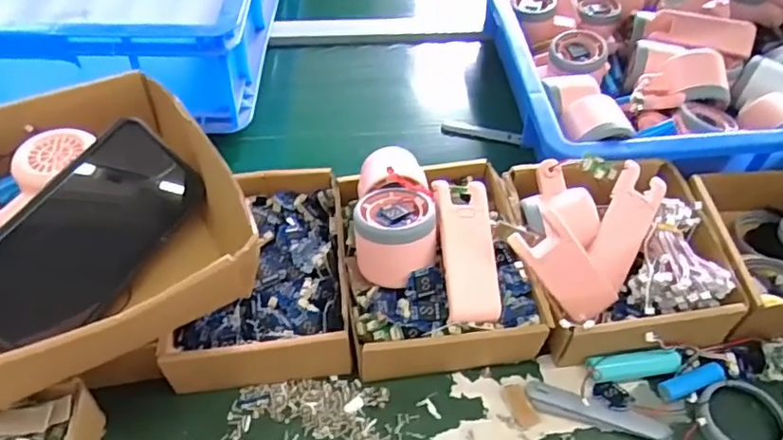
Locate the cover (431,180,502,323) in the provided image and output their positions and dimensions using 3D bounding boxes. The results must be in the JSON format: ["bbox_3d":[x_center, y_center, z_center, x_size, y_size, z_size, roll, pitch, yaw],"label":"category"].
[{"bbox_3d":[0.055,0.022,0.431,0.040,0.010,0.101,-2,78,-19],"label":"cover"}]

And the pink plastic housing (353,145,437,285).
[{"bbox_3d":[0.001,-0.008,0.460,0.060,0.050,0.120,-2,47,-3],"label":"pink plastic housing"}]

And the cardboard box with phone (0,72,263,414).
[{"bbox_3d":[-0.221,0.008,0.427,0.207,0.091,0.226,-22,51,-20],"label":"cardboard box with phone"}]

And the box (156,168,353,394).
[{"bbox_3d":[-0.101,0.039,0.472,0.126,0.042,0.167,-4,53,-7],"label":"box"}]

